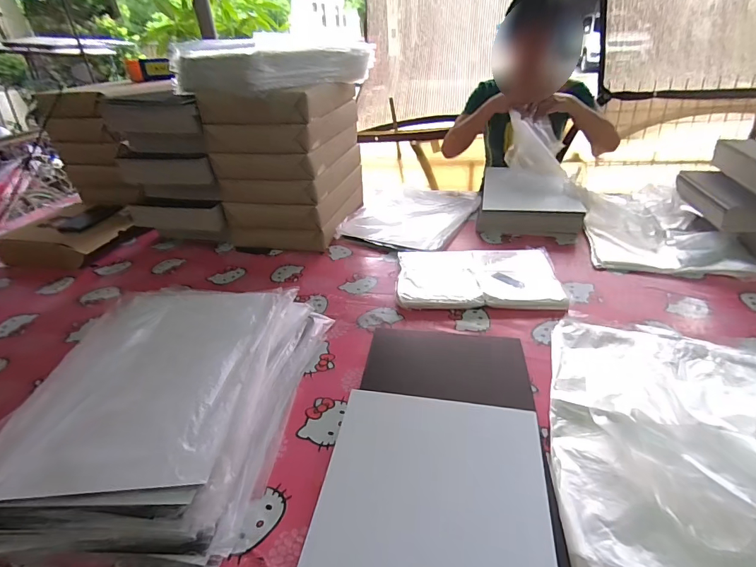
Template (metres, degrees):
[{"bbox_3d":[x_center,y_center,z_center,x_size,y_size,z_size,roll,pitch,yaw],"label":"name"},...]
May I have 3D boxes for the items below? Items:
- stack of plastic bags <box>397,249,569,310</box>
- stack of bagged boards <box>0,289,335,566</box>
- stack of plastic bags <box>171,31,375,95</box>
[{"bbox_3d":[0.209,-0.015,0.849,0.324,0.036,0.213,1,32,7],"label":"stack of plastic bags"},{"bbox_3d":[-0.285,0.146,0.578,0.336,0.095,0.414,-1,31,4],"label":"stack of bagged boards"},{"bbox_3d":[-0.245,-0.550,0.991,0.339,0.102,0.409,16,36,28],"label":"stack of plastic bags"}]

